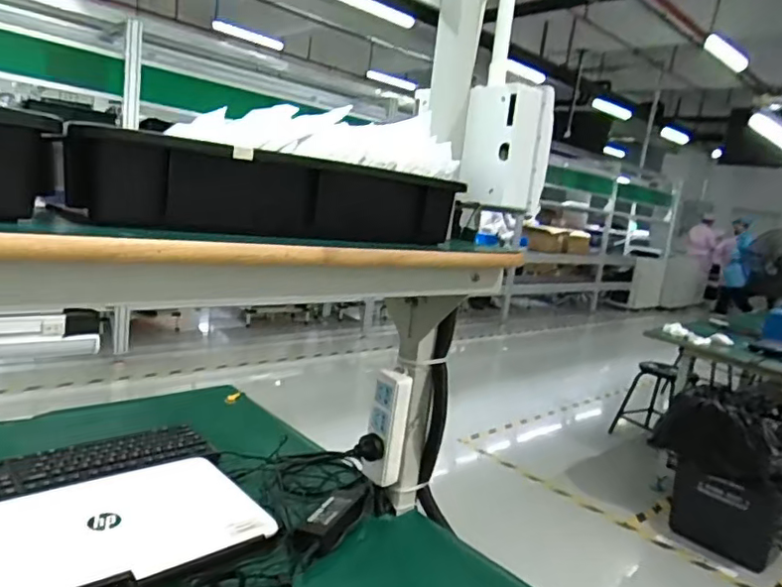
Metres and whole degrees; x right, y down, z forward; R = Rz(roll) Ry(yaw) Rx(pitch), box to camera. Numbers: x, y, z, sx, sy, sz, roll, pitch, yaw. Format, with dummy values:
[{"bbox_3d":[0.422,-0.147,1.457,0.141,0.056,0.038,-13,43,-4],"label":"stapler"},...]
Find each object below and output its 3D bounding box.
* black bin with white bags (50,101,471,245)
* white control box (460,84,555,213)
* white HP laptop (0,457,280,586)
[{"bbox_3d":[-0.142,-0.131,0.604,0.467,0.127,0.155,-1,13,-39],"label":"black bin with white bags"},{"bbox_3d":[0.160,-0.202,0.802,0.078,0.160,0.094,-2,14,-44],"label":"white control box"},{"bbox_3d":[-0.371,0.310,0.745,0.369,0.025,0.263,-2,14,-44],"label":"white HP laptop"}]

